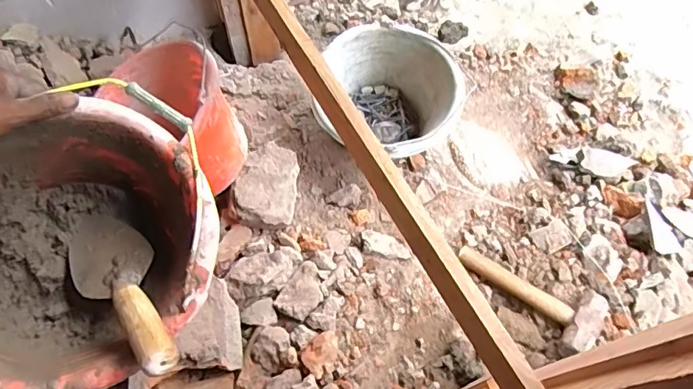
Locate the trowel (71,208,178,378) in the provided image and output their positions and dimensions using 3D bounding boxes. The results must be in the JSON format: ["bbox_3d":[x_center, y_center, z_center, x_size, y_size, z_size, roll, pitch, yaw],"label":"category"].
[{"bbox_3d":[-0.247,0.097,0.536,0.089,0.058,0.285,-33,33,-18],"label":"trowel"}]

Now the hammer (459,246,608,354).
[{"bbox_3d":[0.303,0.153,0.827,0.236,0.051,0.109,34,66,14],"label":"hammer"}]

